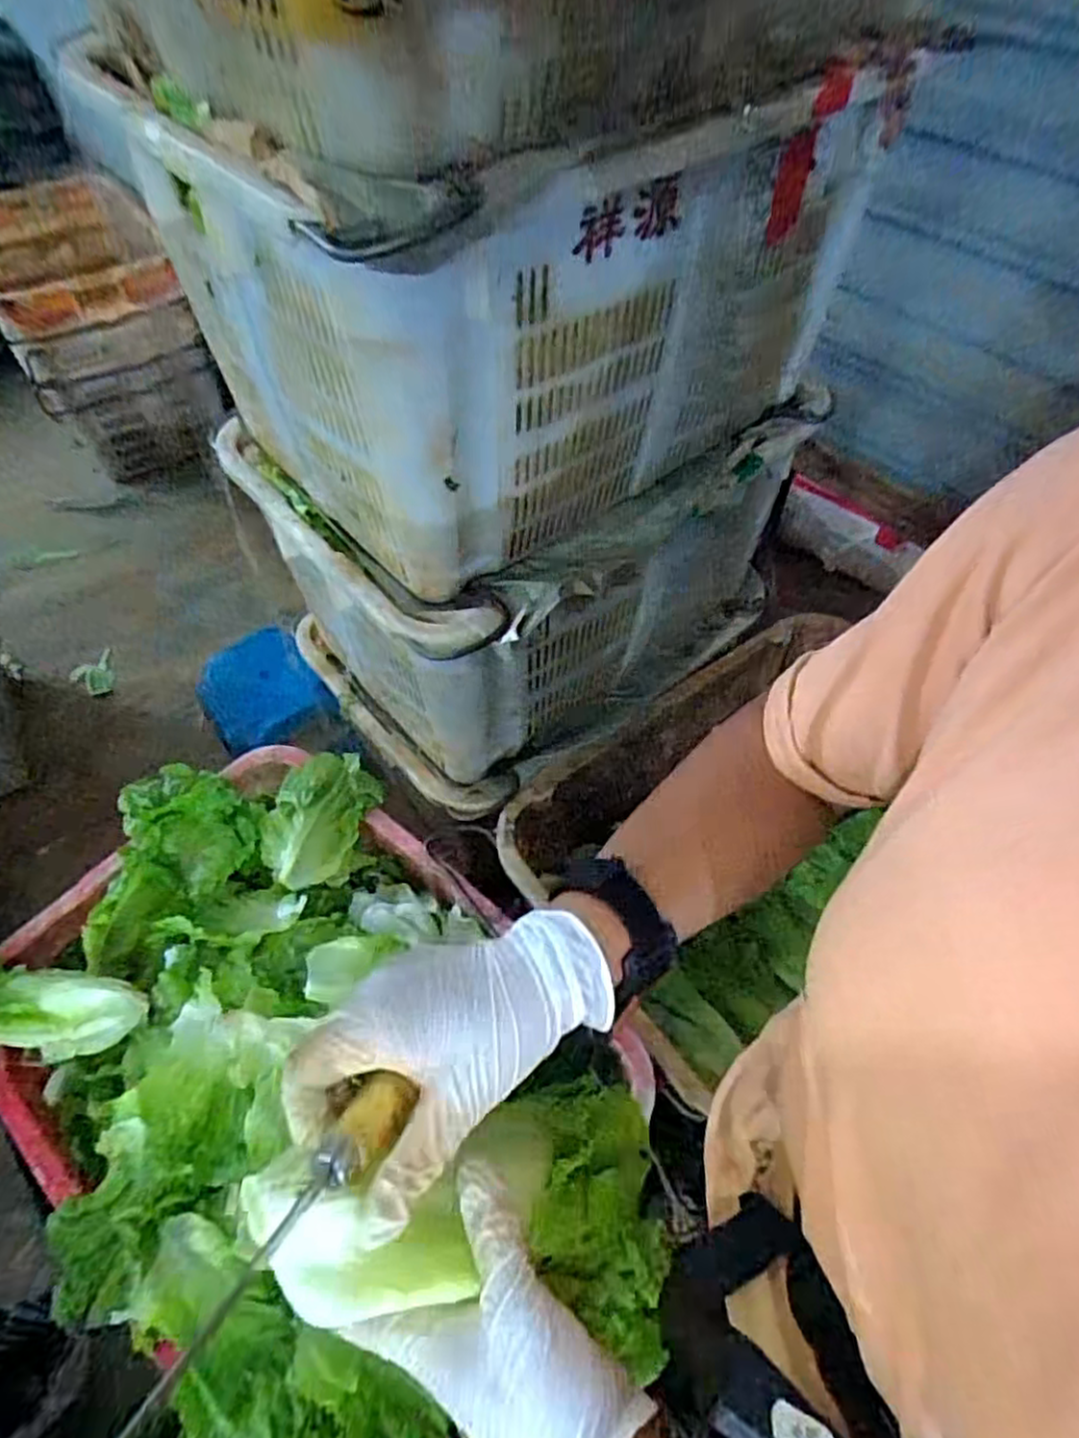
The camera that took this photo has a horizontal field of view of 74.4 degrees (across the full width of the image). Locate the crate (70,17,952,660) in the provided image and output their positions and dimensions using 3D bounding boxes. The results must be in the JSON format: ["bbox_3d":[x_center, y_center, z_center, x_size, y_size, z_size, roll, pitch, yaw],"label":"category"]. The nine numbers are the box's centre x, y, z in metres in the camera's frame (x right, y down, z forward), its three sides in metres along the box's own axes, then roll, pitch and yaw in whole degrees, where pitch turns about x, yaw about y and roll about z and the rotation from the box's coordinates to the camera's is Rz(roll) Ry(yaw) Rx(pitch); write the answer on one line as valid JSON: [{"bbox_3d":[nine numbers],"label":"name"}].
[{"bbox_3d":[-0.001,-0.425,0.714,0.612,0.368,0.407,-38,63,-24],"label":"crate"}]

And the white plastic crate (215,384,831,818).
[{"bbox_3d":[-0.011,-0.248,0.994,0.622,0.363,0.467,-38,63,-24],"label":"white plastic crate"}]

